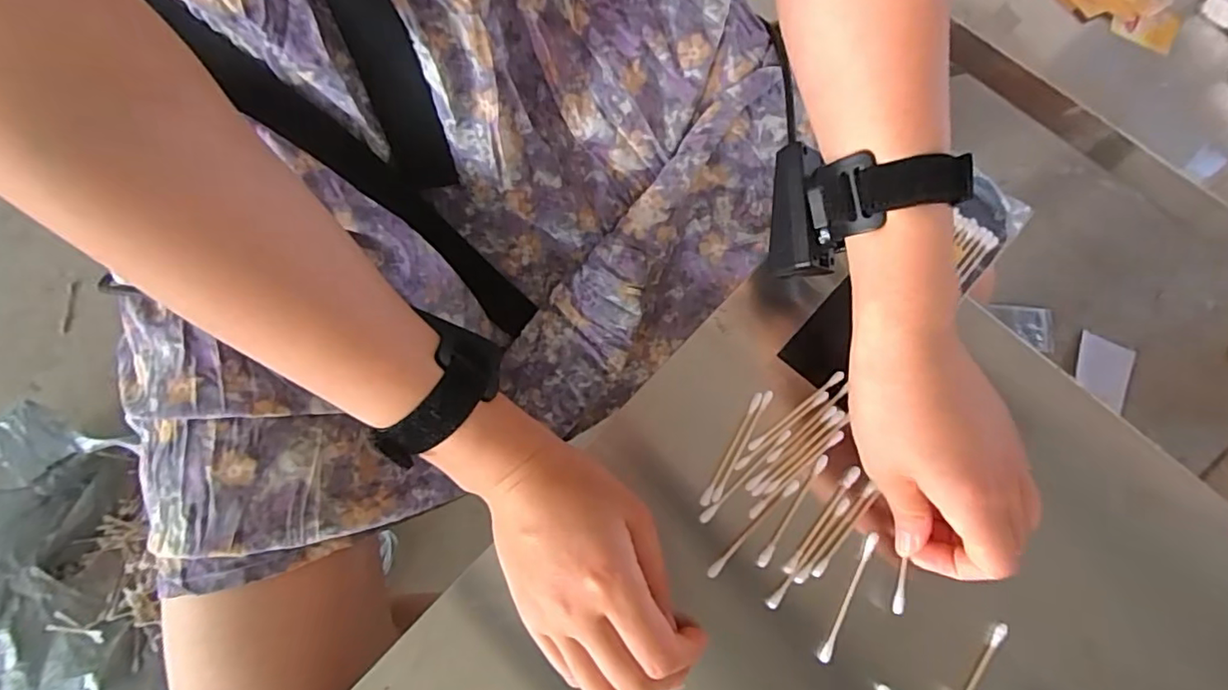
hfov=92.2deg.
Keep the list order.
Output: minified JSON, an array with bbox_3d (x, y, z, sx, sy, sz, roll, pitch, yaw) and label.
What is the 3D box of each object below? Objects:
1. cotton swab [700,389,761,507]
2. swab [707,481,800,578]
[{"bbox_3d":[0.067,0.058,0.335,0.005,0.004,0.071,29,76,7],"label":"cotton swab"},{"bbox_3d":[0.077,0.101,0.325,0.070,0.006,0.006,-43,79,-11],"label":"swab"}]

